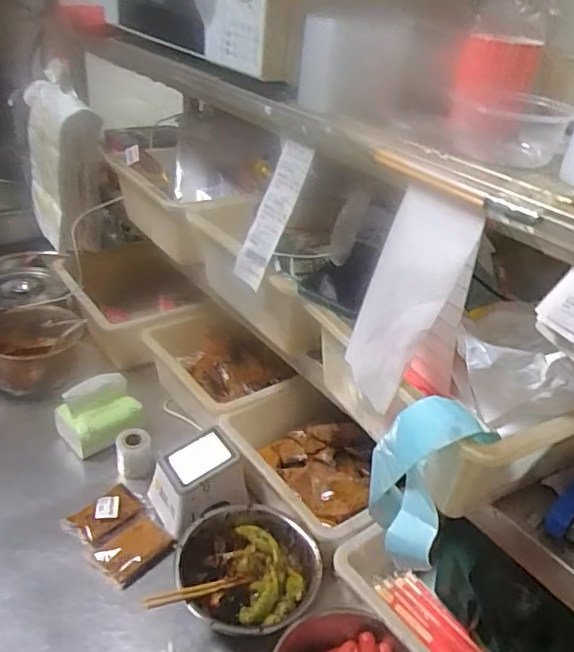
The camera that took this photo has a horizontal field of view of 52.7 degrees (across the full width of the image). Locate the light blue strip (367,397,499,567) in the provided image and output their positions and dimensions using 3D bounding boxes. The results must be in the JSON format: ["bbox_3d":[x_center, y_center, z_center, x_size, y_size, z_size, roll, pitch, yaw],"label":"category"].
[{"bbox_3d":[0.116,0.133,0.505,0.089,0.152,0.093,15,32,14],"label":"light blue strip"}]

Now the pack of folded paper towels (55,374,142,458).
[{"bbox_3d":[-0.312,0.152,0.969,0.101,0.097,0.122,26,36,29],"label":"pack of folded paper towels"}]

